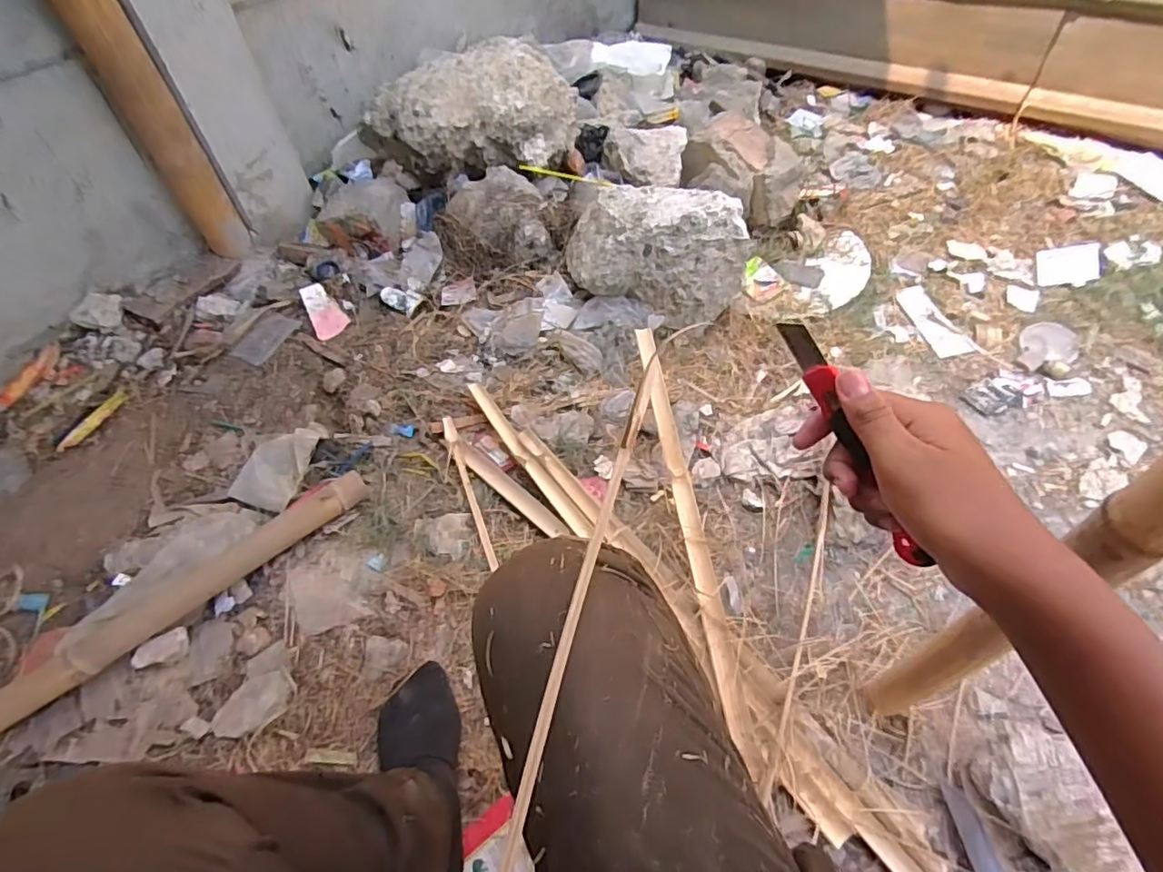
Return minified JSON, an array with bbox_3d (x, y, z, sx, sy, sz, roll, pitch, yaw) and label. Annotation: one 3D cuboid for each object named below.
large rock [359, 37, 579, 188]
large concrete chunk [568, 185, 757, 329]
[{"bbox_3d":[-0.244,-0.691,1.250,0.467,0.168,0.230,-11,52,-3],"label":"large rock"},{"bbox_3d":[0.148,-0.379,1.144,0.360,0.201,0.228,18,56,18],"label":"large concrete chunk"}]

